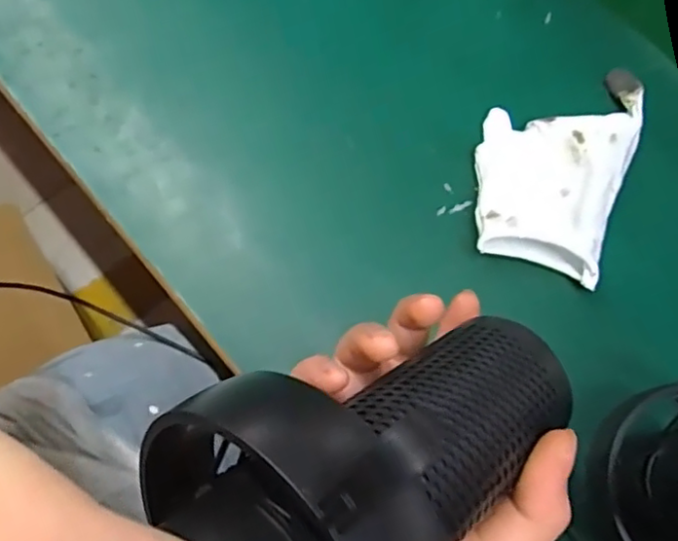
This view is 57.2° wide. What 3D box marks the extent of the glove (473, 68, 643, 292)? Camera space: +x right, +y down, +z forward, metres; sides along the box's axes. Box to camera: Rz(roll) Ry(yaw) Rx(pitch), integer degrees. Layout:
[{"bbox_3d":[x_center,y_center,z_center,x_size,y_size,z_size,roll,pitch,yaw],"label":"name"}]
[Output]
[{"bbox_3d":[0.130,-0.069,0.379,0.085,0.026,0.142,20,76,5],"label":"glove"}]

